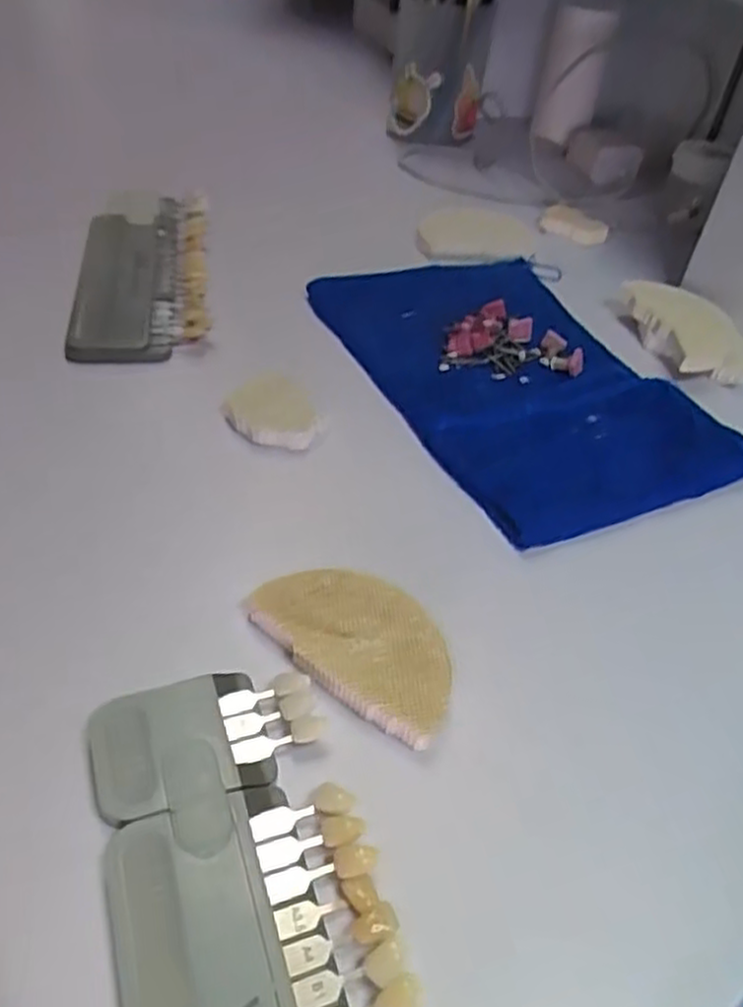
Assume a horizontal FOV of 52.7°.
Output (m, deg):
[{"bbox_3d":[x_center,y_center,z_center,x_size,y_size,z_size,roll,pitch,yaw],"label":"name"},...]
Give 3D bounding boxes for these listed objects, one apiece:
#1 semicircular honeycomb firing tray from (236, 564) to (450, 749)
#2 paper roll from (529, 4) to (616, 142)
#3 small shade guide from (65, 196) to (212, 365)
[{"bbox_3d":[-0.003,0.044,0.252,0.074,0.008,0.043,31,48,22],"label":"semicircular honeycomb firing tray"},{"bbox_3d":[0.168,-0.355,0.631,0.051,0.096,0.054,14,44,6],"label":"paper roll"},{"bbox_3d":[-0.129,-0.132,0.425,0.068,0.013,0.168,-3,45,-11],"label":"small shade guide"}]

